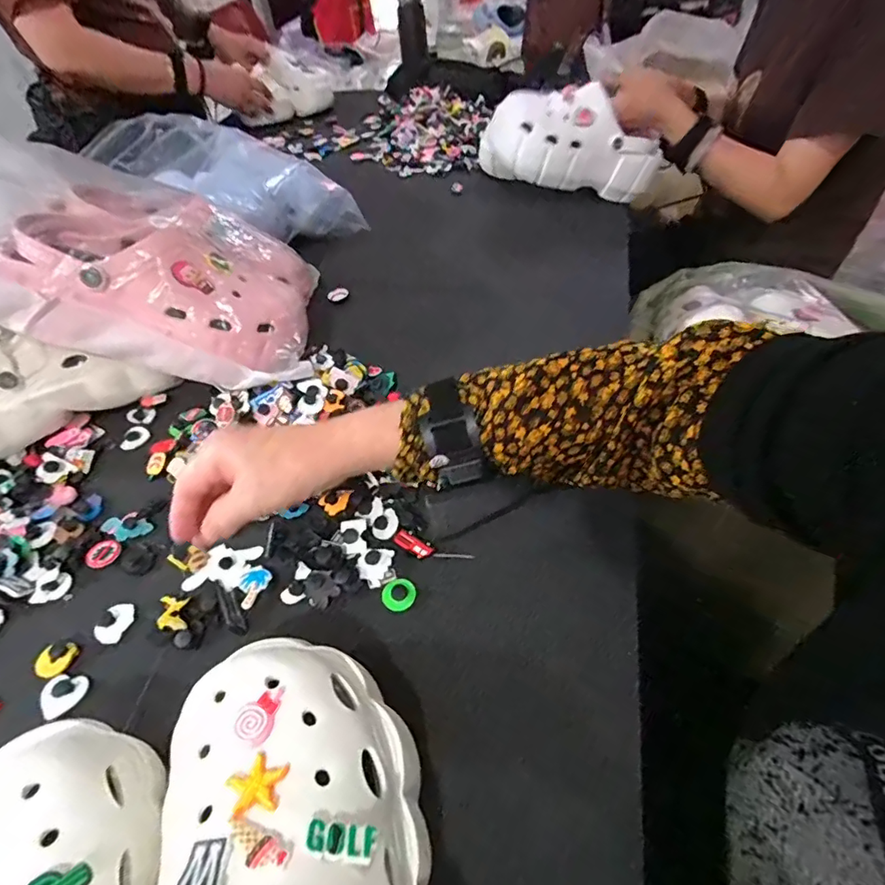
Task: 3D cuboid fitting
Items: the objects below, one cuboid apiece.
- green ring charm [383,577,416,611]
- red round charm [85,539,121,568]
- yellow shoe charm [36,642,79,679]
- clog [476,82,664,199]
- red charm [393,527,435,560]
[{"bbox_3d":[-0.031,0.109,0.365,0.024,0.004,0.023,-3,47,3],"label":"green ring charm"},{"bbox_3d":[-0.273,0.089,0.407,0.023,0.006,0.024,-3,47,3],"label":"red round charm"},{"bbox_3d":[-0.268,0.150,0.351,0.021,0.007,0.024,4,48,10],"label":"yellow shoe charm"},{"bbox_3d":[0.193,-0.436,0.739,0.255,0.119,0.083,12,48,-4],"label":"clog"},{"bbox_3d":[-0.022,0.078,0.388,0.034,0.006,0.015,28,56,28],"label":"red charm"}]

